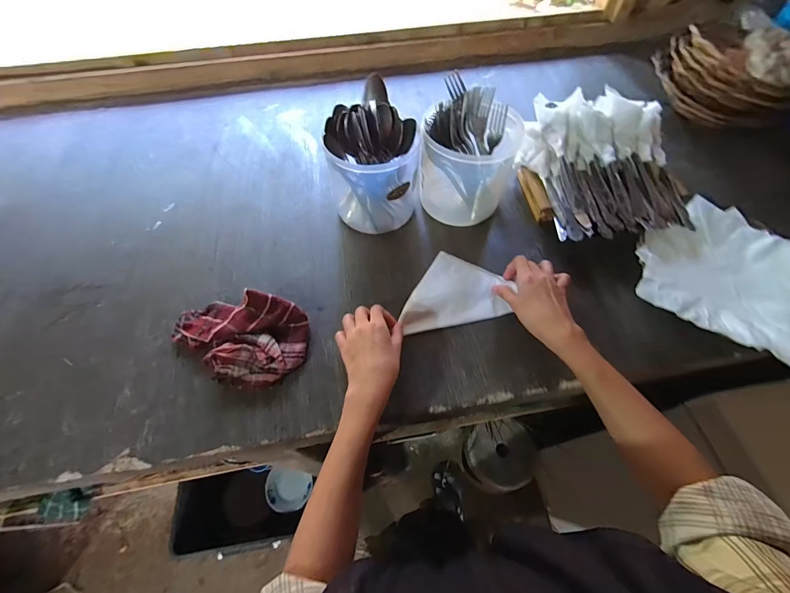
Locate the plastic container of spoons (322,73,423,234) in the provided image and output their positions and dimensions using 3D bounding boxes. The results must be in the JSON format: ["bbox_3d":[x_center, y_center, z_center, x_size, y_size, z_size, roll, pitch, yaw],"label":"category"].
[{"bbox_3d":[-0.033,-0.202,0.515,0.127,0.159,0.147,-26,63,-14],"label":"plastic container of spoons"}]

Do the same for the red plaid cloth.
[{"bbox_3d":[-0.207,0.055,0.439,0.177,0.042,0.111,2,60,1],"label":"red plaid cloth"}]

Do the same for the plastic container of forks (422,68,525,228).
[{"bbox_3d":[0.118,-0.221,0.527,0.140,0.155,0.140,18,62,10],"label":"plastic container of forks"}]

